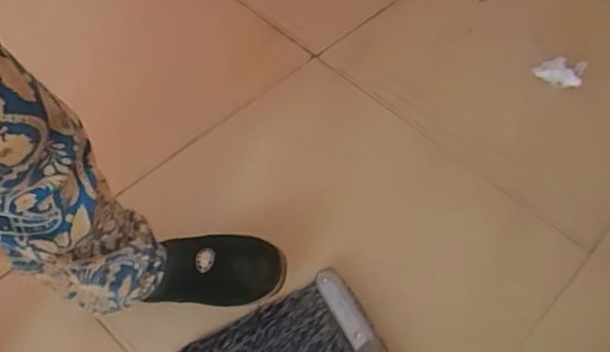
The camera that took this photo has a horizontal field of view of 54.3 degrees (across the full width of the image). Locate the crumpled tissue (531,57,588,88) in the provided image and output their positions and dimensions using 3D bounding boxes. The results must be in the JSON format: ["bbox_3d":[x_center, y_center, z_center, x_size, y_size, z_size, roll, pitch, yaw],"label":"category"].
[{"bbox_3d":[0.504,-0.206,1.169,0.101,0.043,0.047,3,53,3],"label":"crumpled tissue"}]

